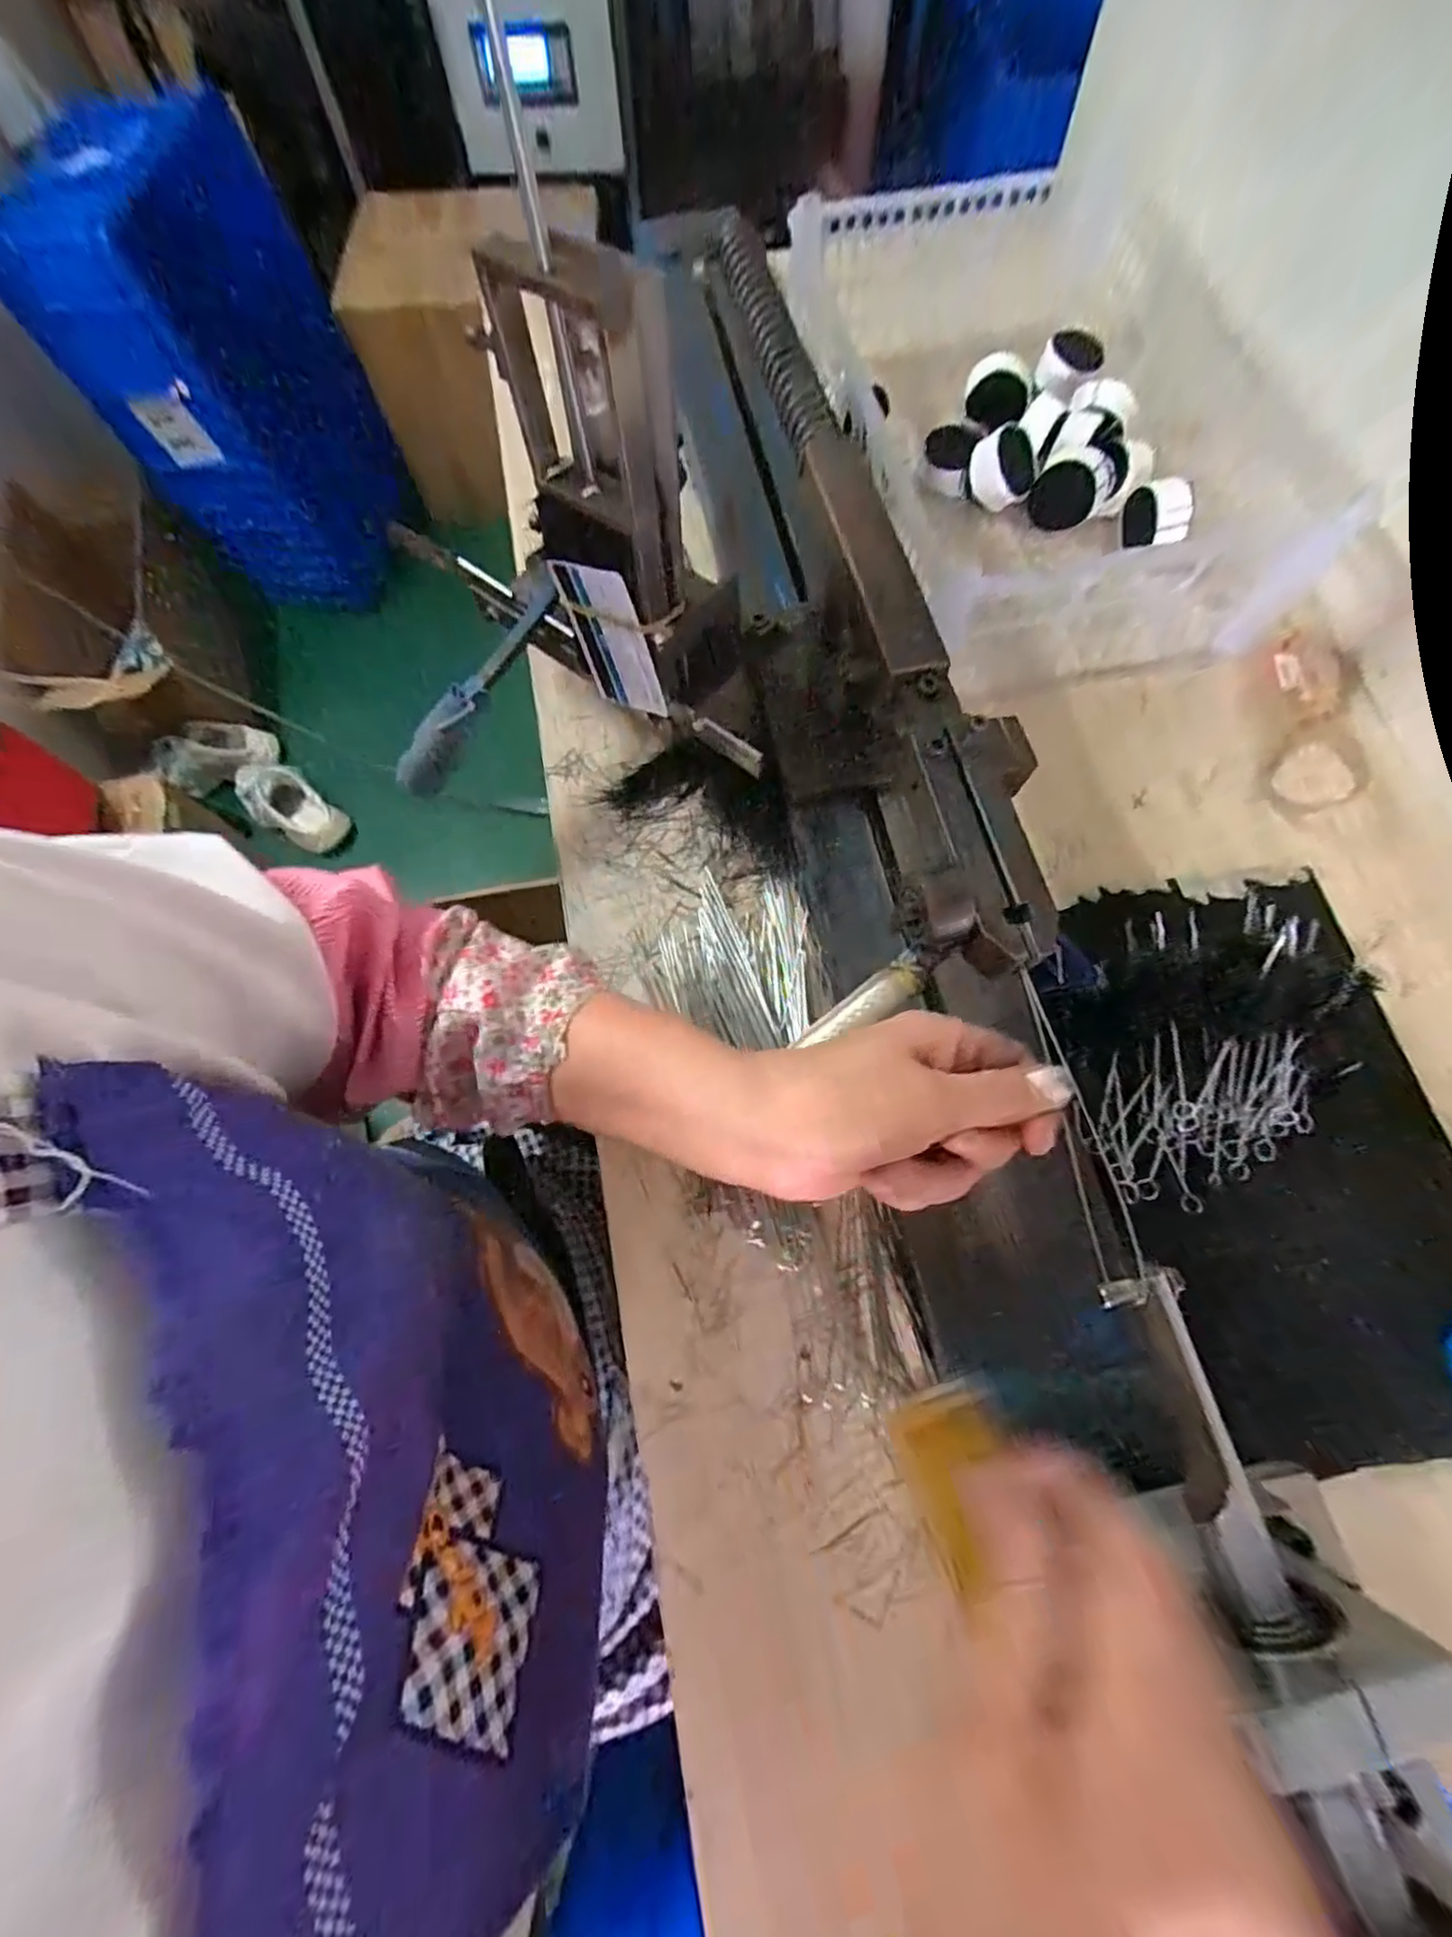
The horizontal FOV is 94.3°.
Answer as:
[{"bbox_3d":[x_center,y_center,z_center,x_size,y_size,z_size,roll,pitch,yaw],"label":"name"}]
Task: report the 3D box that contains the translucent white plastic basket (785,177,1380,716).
[{"bbox_3d":[0.247,-0.415,0.508,0.291,0.120,0.400,-15,72,-3],"label":"translucent white plastic basket"}]

